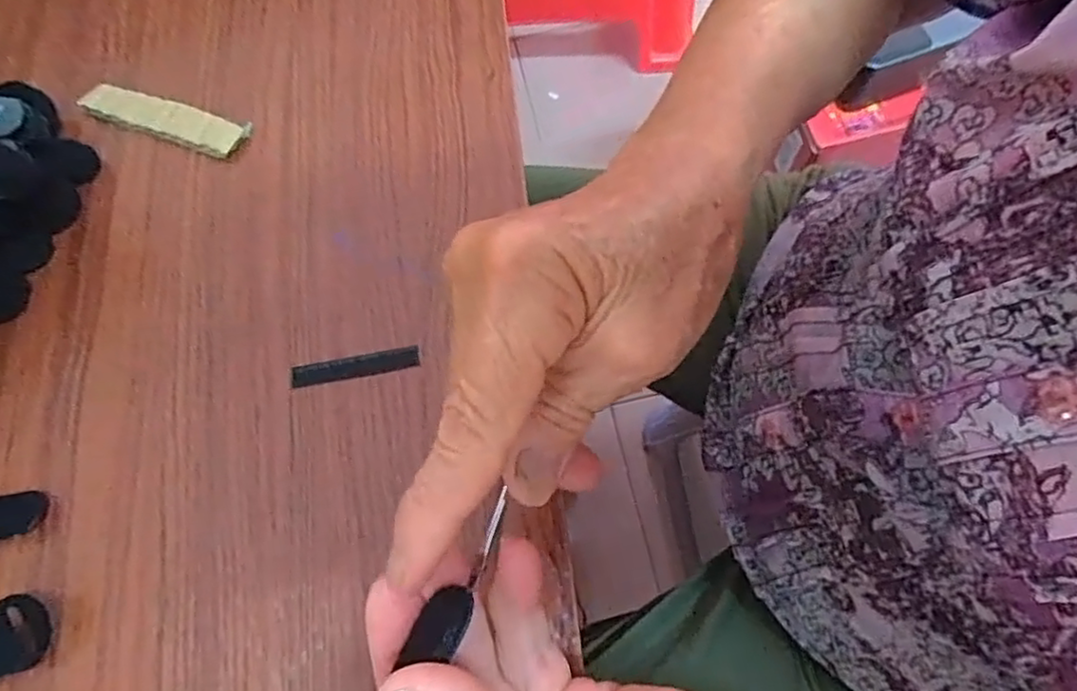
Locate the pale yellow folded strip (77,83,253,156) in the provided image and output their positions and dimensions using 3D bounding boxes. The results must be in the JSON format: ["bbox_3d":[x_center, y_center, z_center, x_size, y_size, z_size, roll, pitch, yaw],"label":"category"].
[{"bbox_3d":[-0.186,-0.113,0.335,0.087,0.004,0.020,17,72,8],"label":"pale yellow folded strip"}]

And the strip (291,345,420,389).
[{"bbox_3d":[-0.079,0.009,0.294,0.054,0.004,0.010,-10,70,-2],"label":"strip"}]

